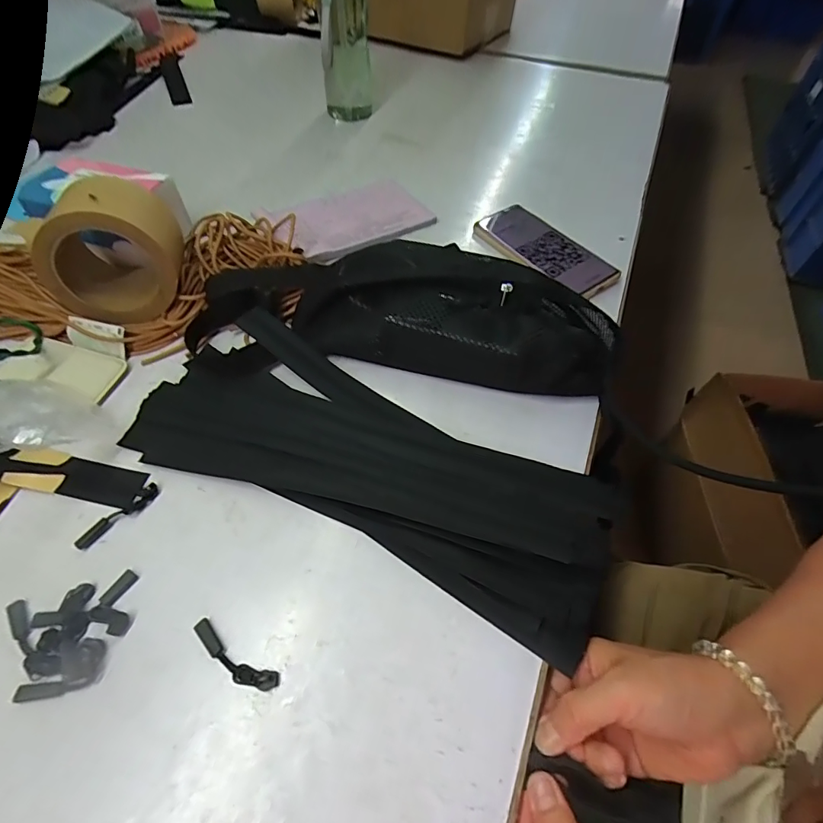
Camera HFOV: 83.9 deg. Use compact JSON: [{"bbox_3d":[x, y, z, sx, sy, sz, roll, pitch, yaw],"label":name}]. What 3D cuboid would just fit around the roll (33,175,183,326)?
[{"bbox_3d":[-0.266,-0.142,0.413,0.107,0.105,0.083,-18,58,-14],"label":"roll"}]

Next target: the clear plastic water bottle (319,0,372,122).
[{"bbox_3d":[-0.092,-0.519,0.628,0.067,0.198,0.070,-1,55,-3],"label":"clear plastic water bottle"}]

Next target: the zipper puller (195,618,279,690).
[{"bbox_3d":[-0.110,0.150,0.280,0.063,0.006,0.015,28,59,16],"label":"zipper puller"}]

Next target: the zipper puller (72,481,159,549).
[{"bbox_3d":[-0.210,0.075,0.329,0.011,0.006,0.060,38,62,21],"label":"zipper puller"}]

